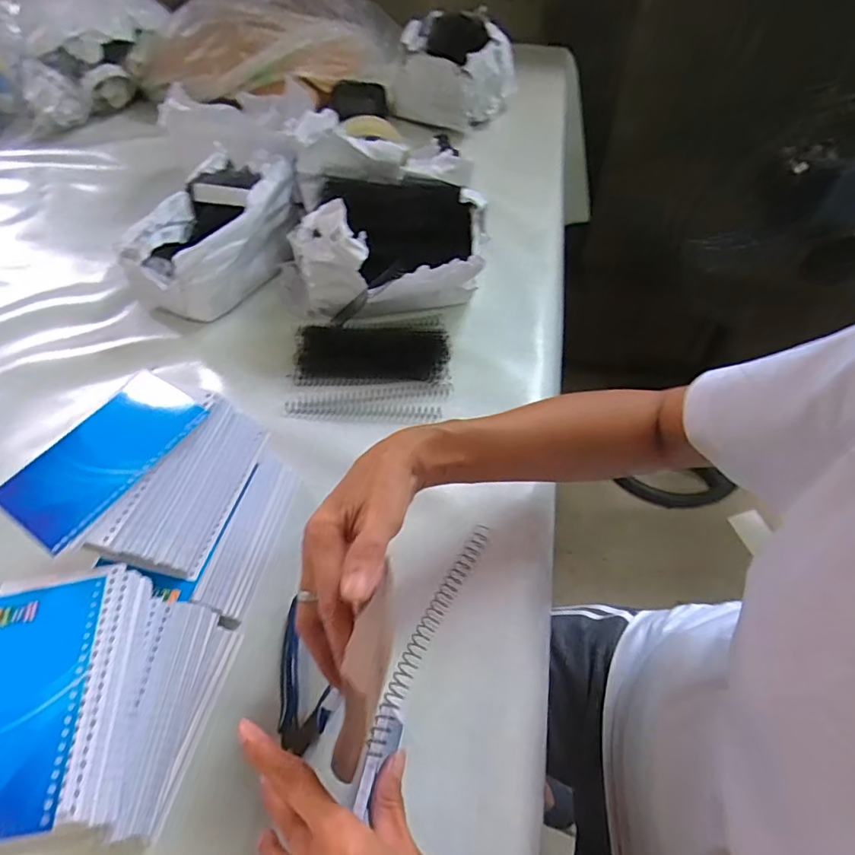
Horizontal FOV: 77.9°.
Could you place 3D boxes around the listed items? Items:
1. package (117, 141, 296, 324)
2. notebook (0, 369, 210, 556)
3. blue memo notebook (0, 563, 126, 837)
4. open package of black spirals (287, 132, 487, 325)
[{"bbox_3d":[-0.233,-0.211,0.603,0.111,0.113,0.192,20,57,17],"label":"package"},{"bbox_3d":[-0.223,0.017,0.368,0.076,0.005,0.128,27,59,21],"label":"notebook"},{"bbox_3d":[-0.229,0.148,0.298,0.088,0.008,0.134,-7,53,-2],"label":"blue memo notebook"},{"bbox_3d":[-0.052,-0.199,0.577,0.226,0.127,0.174,7,54,8],"label":"open package of black spirals"}]

